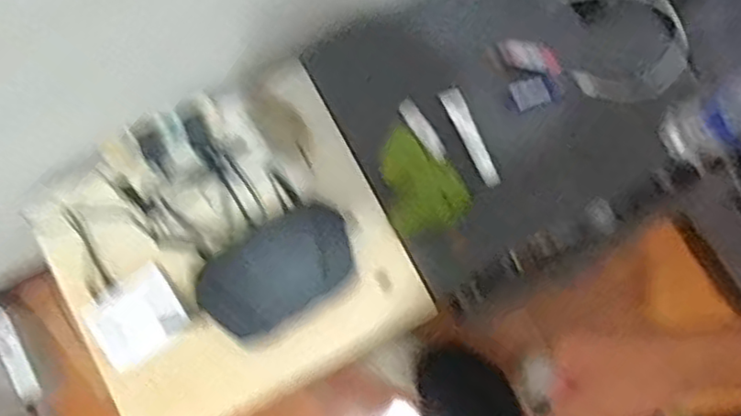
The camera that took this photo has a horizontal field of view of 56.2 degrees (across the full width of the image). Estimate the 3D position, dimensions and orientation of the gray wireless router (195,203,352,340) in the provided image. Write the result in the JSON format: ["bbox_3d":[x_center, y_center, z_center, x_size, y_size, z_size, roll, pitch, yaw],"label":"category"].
[{"bbox_3d":[-0.127,0.083,0.949,0.210,0.028,0.122,-34,81,-5],"label":"gray wireless router"}]

